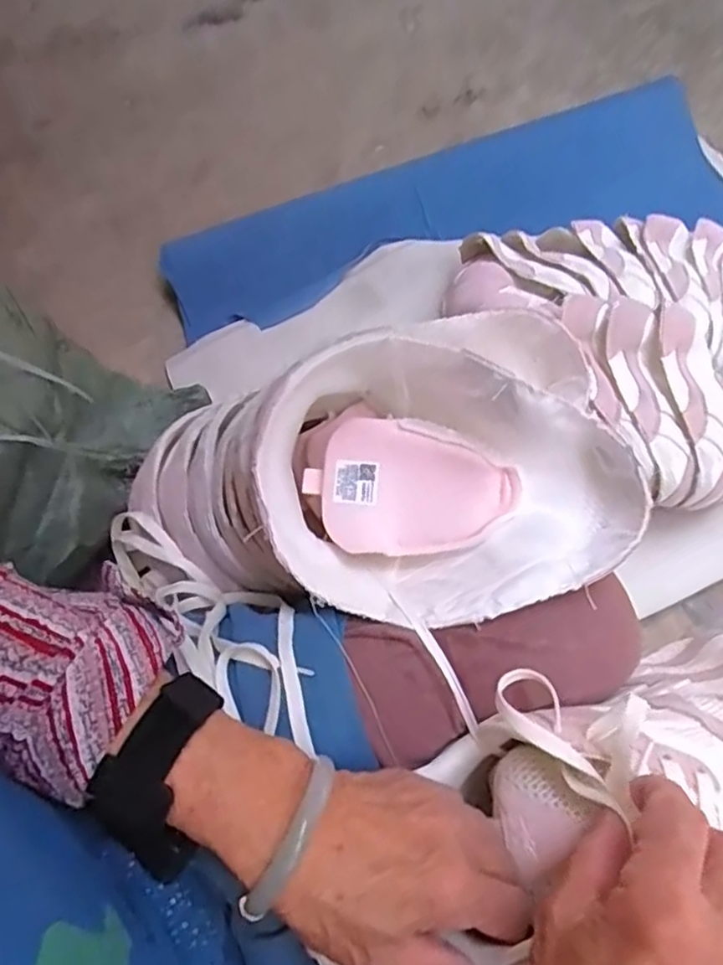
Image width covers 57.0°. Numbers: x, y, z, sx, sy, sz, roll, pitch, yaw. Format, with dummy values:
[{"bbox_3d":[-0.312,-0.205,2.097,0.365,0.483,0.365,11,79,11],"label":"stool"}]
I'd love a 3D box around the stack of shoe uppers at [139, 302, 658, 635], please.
[{"bbox_3d":[-0.003,0.004,0.390,0.288,0.144,0.153,-2,68,7],"label":"stack of shoe uppers"}]

